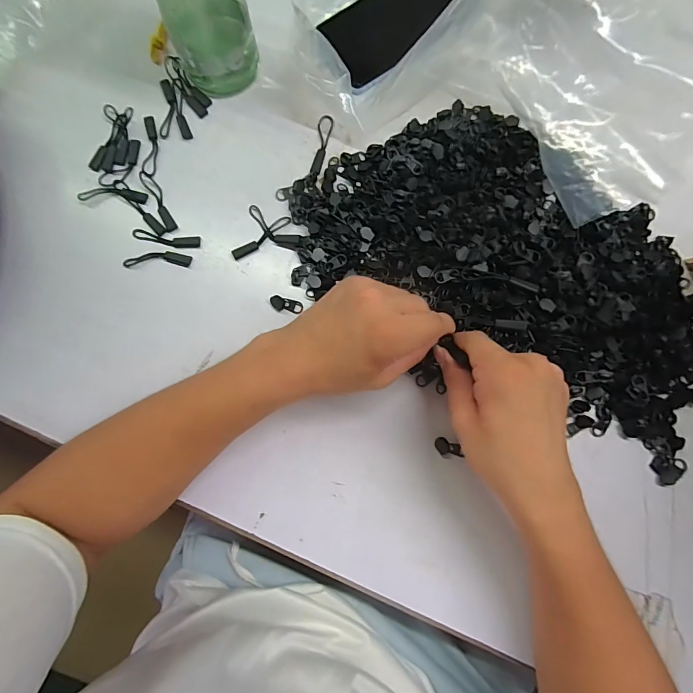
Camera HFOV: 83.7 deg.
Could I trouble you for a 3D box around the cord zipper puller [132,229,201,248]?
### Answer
[{"bbox_3d":[-0.162,-0.097,0.348,0.061,0.004,0.012,7,82,2],"label":"cord zipper puller"}]

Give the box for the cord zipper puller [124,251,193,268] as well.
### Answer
[{"bbox_3d":[-0.167,-0.078,0.343,0.058,0.004,0.014,-2,82,0],"label":"cord zipper puller"}]

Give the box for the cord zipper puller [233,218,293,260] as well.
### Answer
[{"bbox_3d":[-0.076,-0.098,0.347,0.061,0.004,0.009,-38,83,-4],"label":"cord zipper puller"}]

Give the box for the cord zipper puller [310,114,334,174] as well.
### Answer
[{"bbox_3d":[-0.023,-0.189,0.363,0.014,0.004,0.062,8,82,2],"label":"cord zipper puller"}]

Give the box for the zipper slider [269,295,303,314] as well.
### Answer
[{"bbox_3d":[-0.052,-0.036,0.338,0.028,0.004,0.012,13,82,-10],"label":"zipper slider"}]

